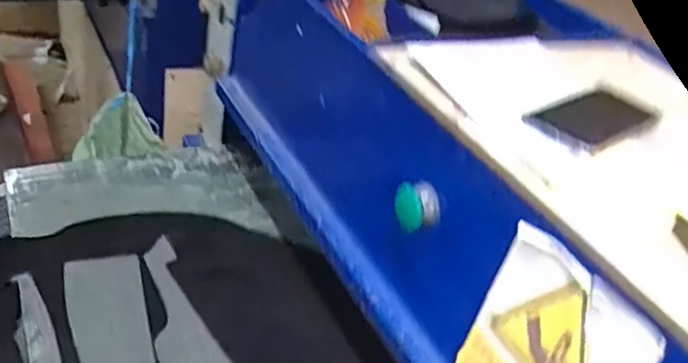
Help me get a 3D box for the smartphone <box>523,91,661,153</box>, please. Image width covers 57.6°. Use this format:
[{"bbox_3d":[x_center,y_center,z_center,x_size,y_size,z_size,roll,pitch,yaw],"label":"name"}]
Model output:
[{"bbox_3d":[0.240,-0.060,0.596,0.142,0.015,0.071,-20,45,-37],"label":"smartphone"}]

